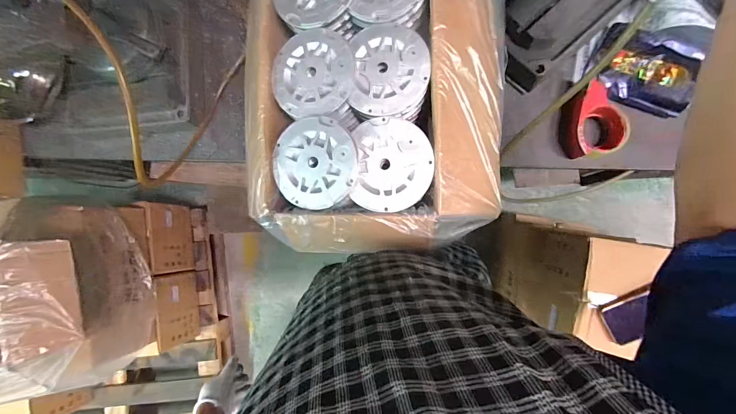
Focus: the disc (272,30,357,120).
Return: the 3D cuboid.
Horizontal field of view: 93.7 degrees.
[{"bbox_3d":[-0.086,-0.206,0.530,0.126,0.012,0.133,0,87,8],"label":"disc"}]

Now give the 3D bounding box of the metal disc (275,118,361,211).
[{"bbox_3d":[-0.081,-0.067,0.521,0.128,0.021,0.134,0,87,8],"label":"metal disc"}]

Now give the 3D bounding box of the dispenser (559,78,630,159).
[{"bbox_3d":[0.411,-0.160,0.639,0.098,0.047,0.131,-17,85,6],"label":"dispenser"}]

